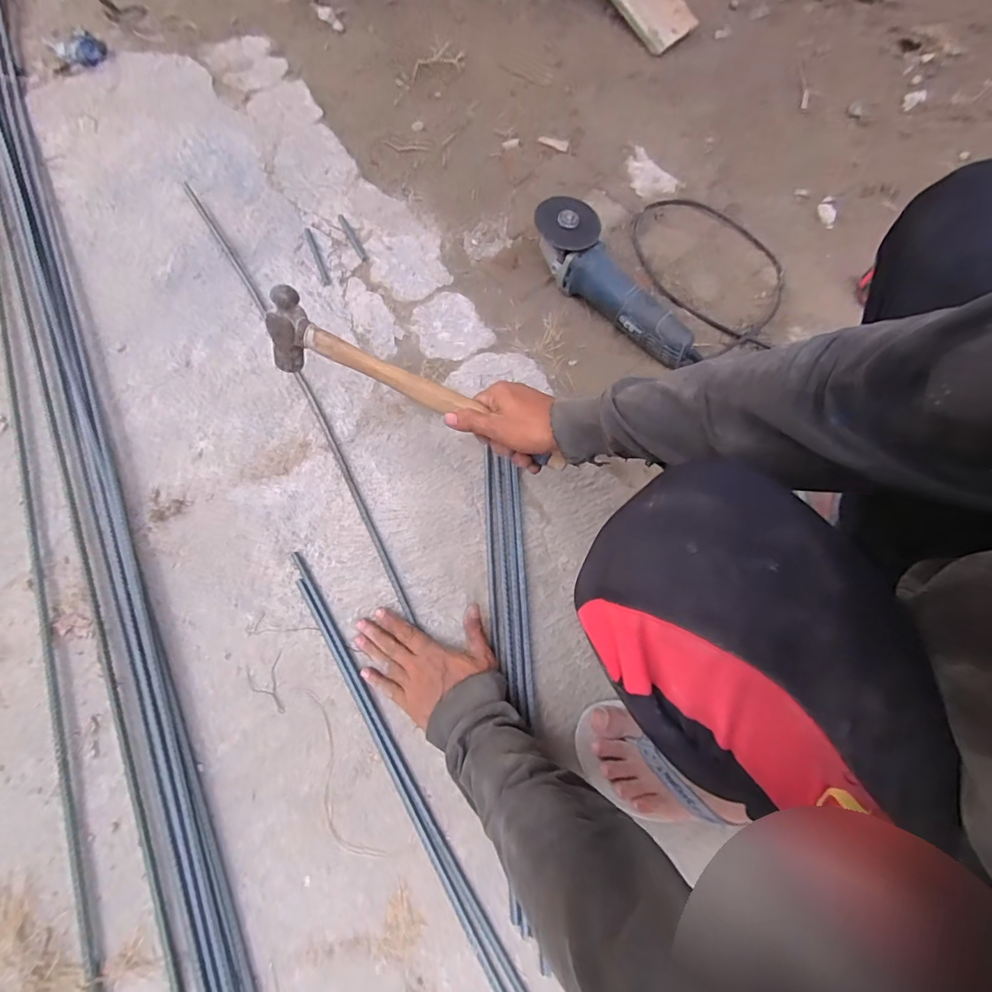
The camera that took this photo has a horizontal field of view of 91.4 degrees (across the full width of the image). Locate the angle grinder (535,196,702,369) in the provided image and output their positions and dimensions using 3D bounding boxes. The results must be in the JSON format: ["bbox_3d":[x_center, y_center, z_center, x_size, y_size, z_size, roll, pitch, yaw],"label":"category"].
[{"bbox_3d":[0.172,-0.303,0.703,0.294,0.075,0.082,46,75,0],"label":"angle grinder"}]

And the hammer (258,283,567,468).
[{"bbox_3d":[-0.080,-0.111,0.507,0.331,0.083,0.043,24,71,0],"label":"hammer"}]

